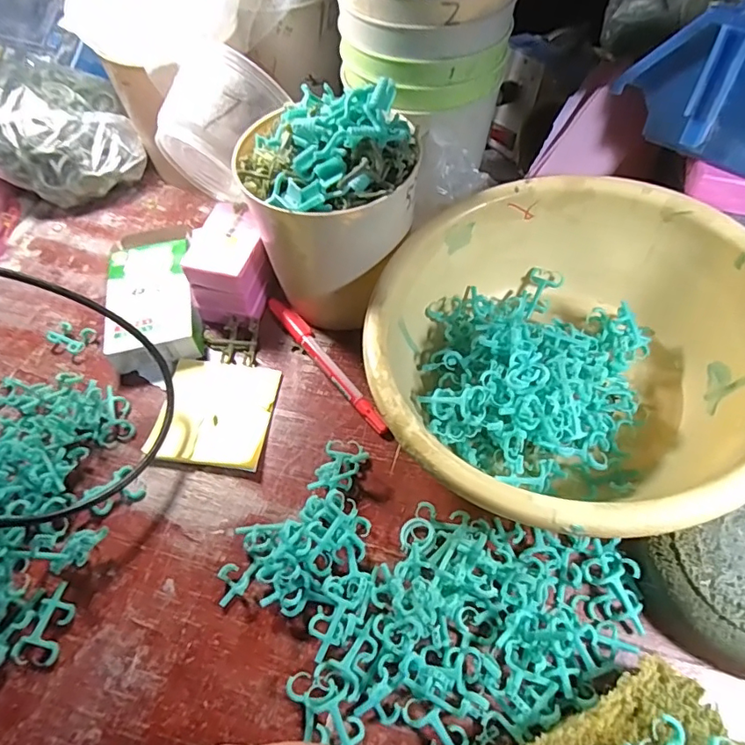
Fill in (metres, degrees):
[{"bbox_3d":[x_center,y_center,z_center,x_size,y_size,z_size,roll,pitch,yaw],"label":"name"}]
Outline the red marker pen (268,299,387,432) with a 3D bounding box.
[{"bbox_3d":[-0.035,-0.009,0.375,0.014,0.010,0.139,-33,62,-17],"label":"red marker pen"}]

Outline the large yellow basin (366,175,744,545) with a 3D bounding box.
[{"bbox_3d":[0.111,-0.009,0.314,0.215,0.094,0.219,-1,57,2],"label":"large yellow basin"}]

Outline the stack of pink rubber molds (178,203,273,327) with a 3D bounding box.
[{"bbox_3d":[-0.101,-0.079,0.393,0.049,0.056,0.072,6,58,7],"label":"stack of pink rubber molds"}]

